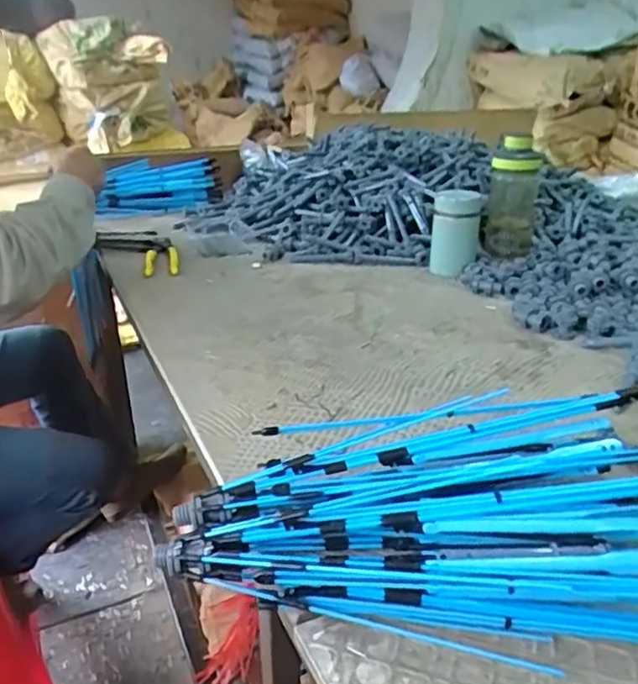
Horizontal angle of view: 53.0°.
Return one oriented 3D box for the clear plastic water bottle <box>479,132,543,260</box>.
[{"bbox_3d":[0.281,-0.207,0.942,0.075,0.180,0.079,7,26,17],"label":"clear plastic water bottle"}]

